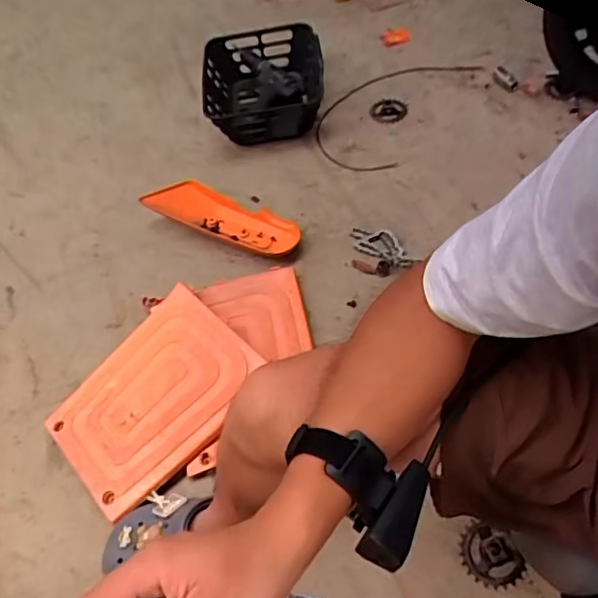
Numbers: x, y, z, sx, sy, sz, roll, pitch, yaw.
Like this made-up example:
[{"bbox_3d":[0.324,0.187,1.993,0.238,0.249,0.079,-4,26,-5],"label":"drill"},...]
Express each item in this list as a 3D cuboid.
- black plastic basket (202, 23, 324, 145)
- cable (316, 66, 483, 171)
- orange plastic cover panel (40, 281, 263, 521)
[{"bbox_3d":[-0.087,-0.538,1.419,0.297,0.137,0.338,-10,55,0],"label":"black plastic basket"},{"bbox_3d":[0.224,-0.479,1.391,0.261,0.021,0.472,28,61,23],"label":"cable"},{"bbox_3d":[-0.242,0.154,0.933,0.327,0.020,0.266,-45,58,-11],"label":"orange plastic cover panel"}]

